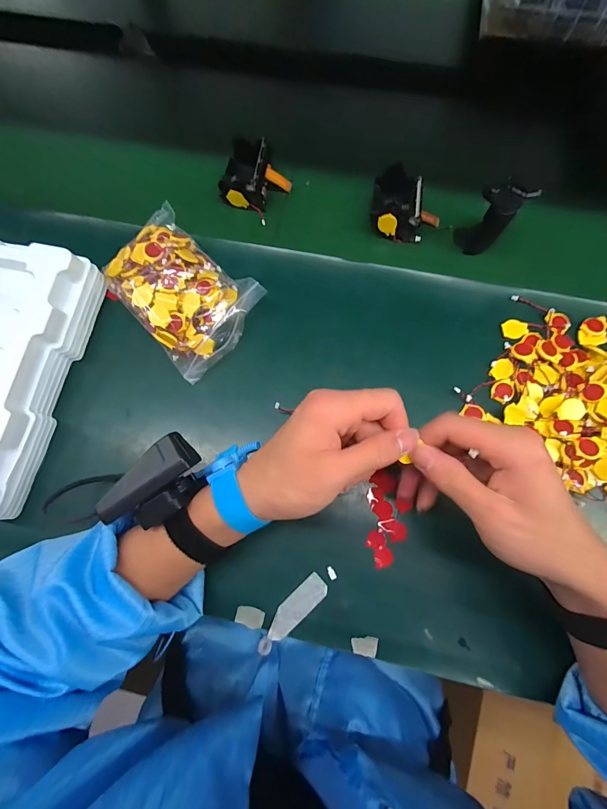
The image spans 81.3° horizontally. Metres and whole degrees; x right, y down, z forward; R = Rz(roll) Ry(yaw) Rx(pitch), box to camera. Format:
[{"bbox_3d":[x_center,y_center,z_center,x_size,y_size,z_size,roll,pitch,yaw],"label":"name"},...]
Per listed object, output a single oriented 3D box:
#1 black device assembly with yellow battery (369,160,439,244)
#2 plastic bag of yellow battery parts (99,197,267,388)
[{"bbox_3d":[0.110,-0.223,0.388,0.069,0.049,0.074,5,74,3],"label":"black device assembly with yellow battery"},{"bbox_3d":[-0.124,-0.112,0.353,0.156,0.042,0.110,41,79,12],"label":"plastic bag of yellow battery parts"}]

